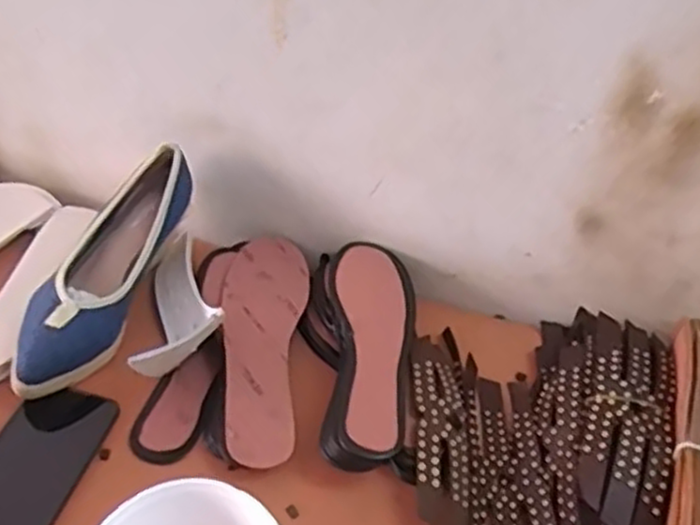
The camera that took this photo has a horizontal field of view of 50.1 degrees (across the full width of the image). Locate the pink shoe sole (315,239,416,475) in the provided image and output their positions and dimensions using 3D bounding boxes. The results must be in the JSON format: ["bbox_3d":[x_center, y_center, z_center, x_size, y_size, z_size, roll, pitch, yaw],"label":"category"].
[{"bbox_3d":[0.015,0.070,0.636,0.080,0.037,0.224,2,44,-3],"label":"pink shoe sole"}]

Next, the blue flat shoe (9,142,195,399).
[{"bbox_3d":[-0.213,0.007,0.644,0.075,0.067,0.234,20,66,15],"label":"blue flat shoe"}]

